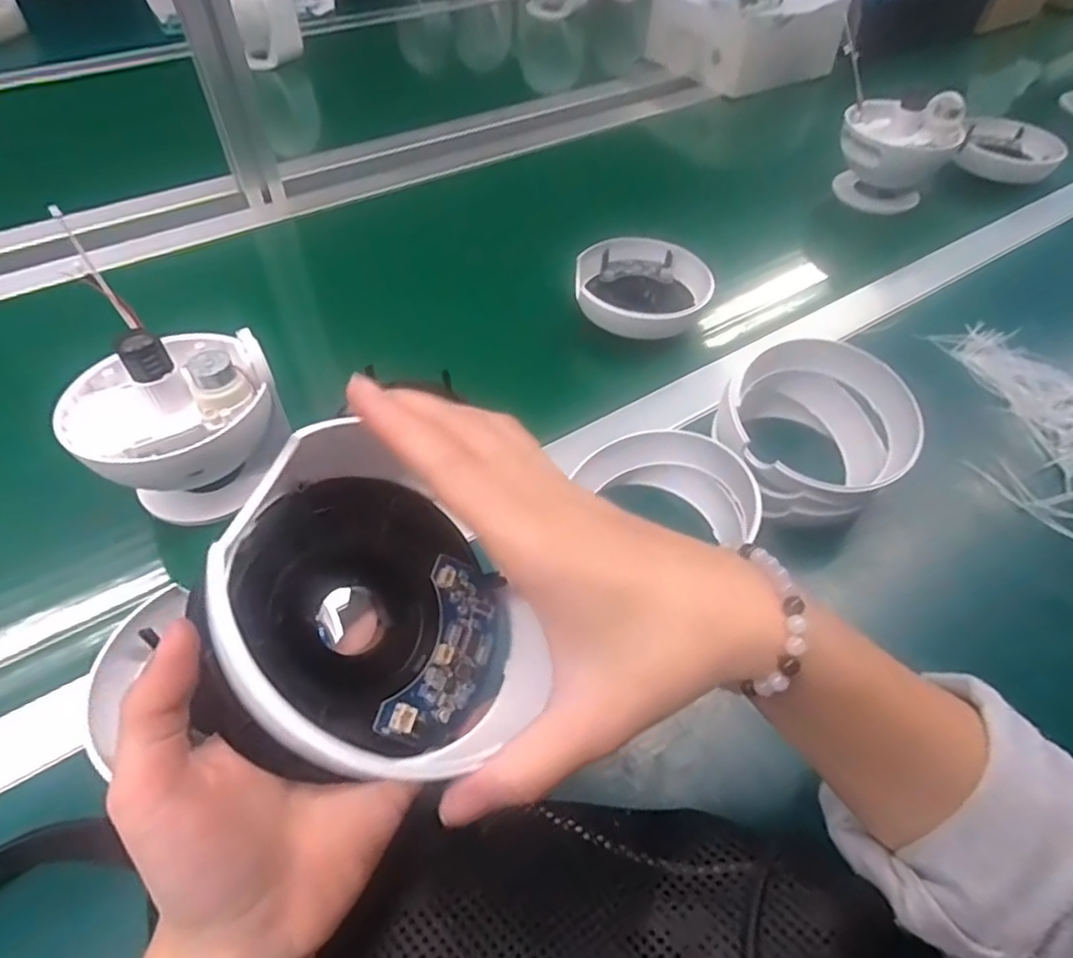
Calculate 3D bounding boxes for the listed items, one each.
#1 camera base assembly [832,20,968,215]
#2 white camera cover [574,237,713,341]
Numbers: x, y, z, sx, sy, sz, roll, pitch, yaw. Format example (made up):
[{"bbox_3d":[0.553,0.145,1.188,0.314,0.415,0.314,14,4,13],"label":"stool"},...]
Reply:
[{"bbox_3d":[0.380,-0.355,0.698,0.099,0.103,0.112,-34,59,-26],"label":"camera base assembly"},{"bbox_3d":[0.093,-0.168,0.564,0.114,0.041,0.105,4,50,2],"label":"white camera cover"}]

